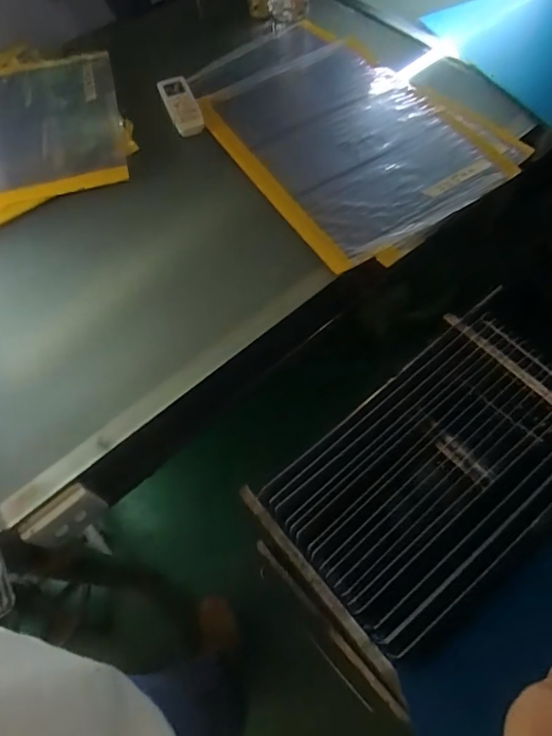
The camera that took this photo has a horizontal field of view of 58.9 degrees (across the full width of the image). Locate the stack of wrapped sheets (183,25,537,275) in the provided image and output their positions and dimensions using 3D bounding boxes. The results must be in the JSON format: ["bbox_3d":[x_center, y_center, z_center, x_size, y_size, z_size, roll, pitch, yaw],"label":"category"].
[{"bbox_3d":[0.107,-0.435,0.848,0.398,0.019,0.567,-34,70,-15],"label":"stack of wrapped sheets"}]

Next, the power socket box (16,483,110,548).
[{"bbox_3d":[-0.268,0.193,0.626,0.085,0.098,0.024,-41,68,-18],"label":"power socket box"}]

